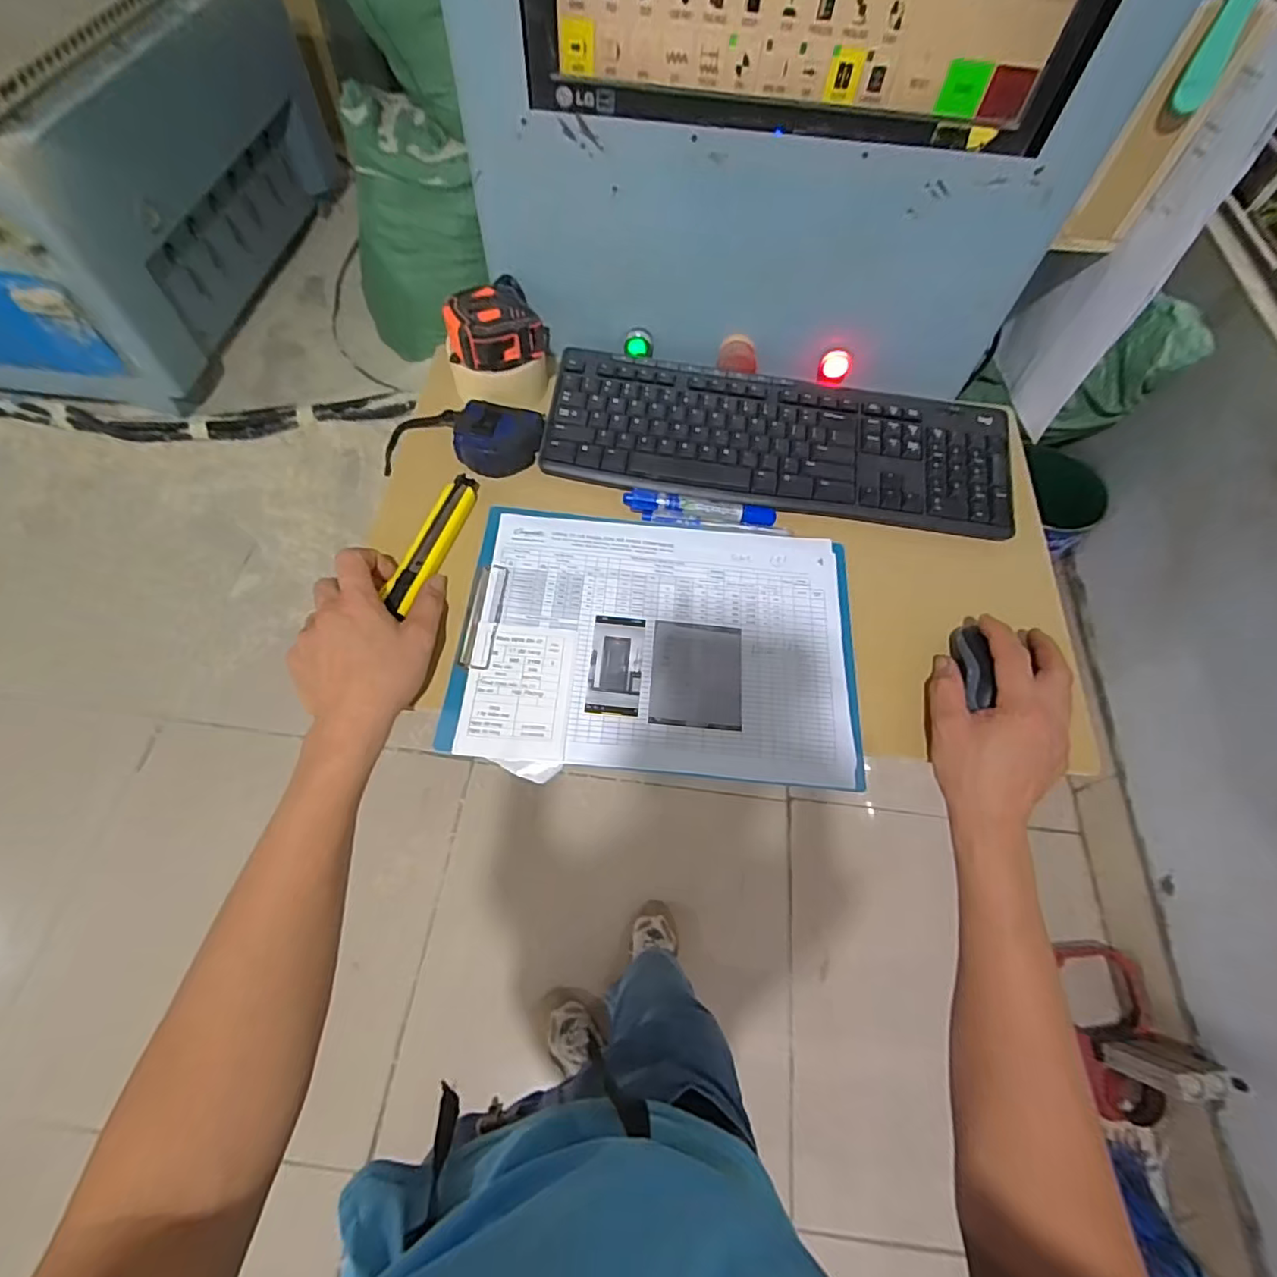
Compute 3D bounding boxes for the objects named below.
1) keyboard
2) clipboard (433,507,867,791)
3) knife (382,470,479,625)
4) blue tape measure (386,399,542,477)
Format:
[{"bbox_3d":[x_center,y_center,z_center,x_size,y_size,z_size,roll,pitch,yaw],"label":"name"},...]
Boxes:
[{"bbox_3d":[0.134,-0.187,0.556,0.429,0.020,0.141,8,62,2],"label":"keyboard"},{"bbox_3d":[0.019,0.000,0.479,0.310,0.010,0.217,5,66,-1],"label":"clipboard"},{"bbox_3d":[-0.172,-0.084,0.501,0.027,0.010,0.145,16,61,4],"label":"knife"},{"bbox_3d":[-0.159,-0.187,0.544,0.137,0.040,0.069,6,64,-1],"label":"blue tape measure"}]

